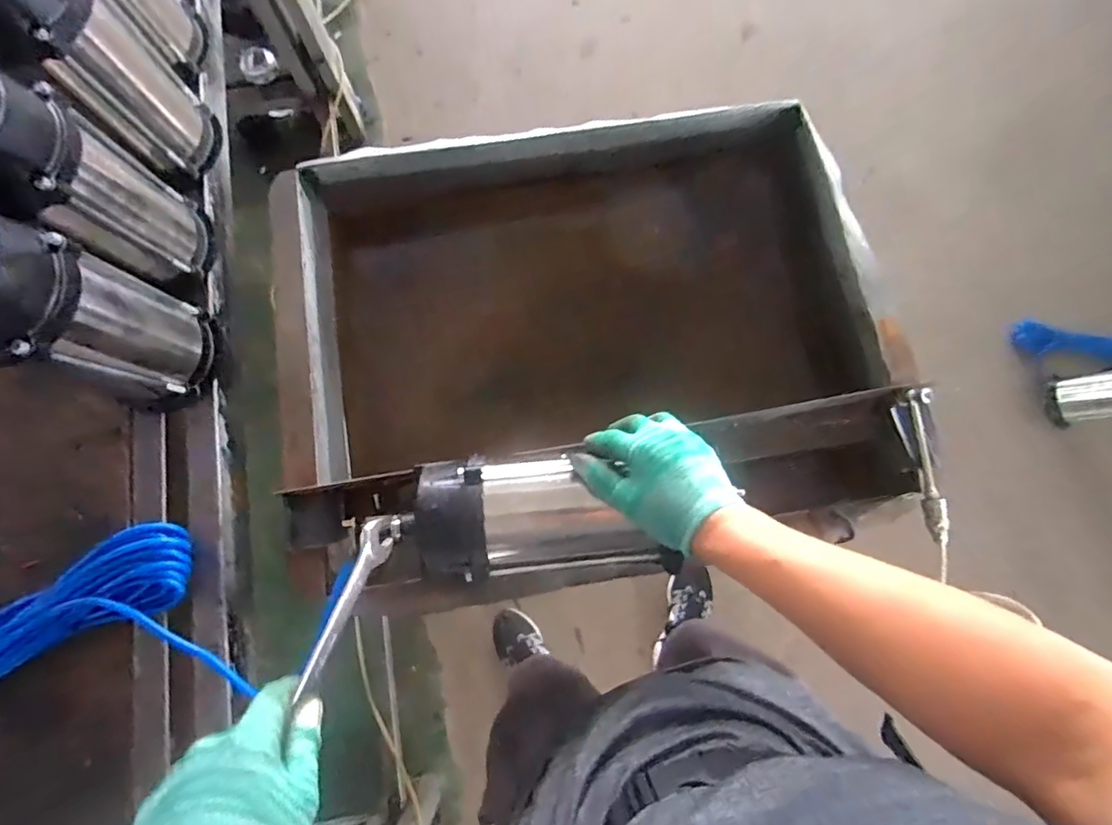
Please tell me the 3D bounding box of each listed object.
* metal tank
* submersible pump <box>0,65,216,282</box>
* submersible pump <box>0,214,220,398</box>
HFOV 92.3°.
[{"bbox_3d":[0.042,-0.092,0.766,0.749,0.251,0.608,-9,78,-2],"label":"metal tank"},{"bbox_3d":[-0.482,-0.225,0.542,0.113,0.252,0.130,40,80,8],"label":"submersible pump"},{"bbox_3d":[-0.464,-0.087,0.517,0.111,0.268,0.120,5,78,1],"label":"submersible pump"}]

